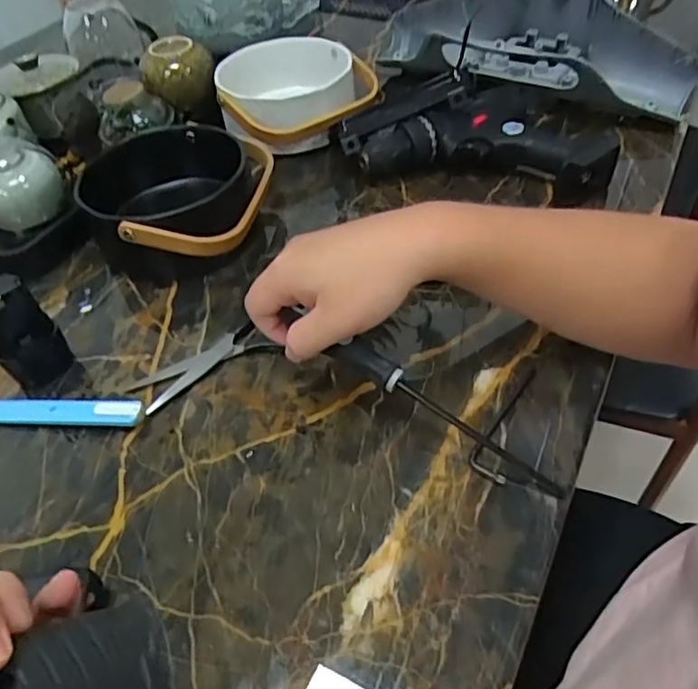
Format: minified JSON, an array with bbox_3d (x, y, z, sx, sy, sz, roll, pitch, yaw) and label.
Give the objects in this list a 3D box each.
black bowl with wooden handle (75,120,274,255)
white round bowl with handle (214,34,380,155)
[{"bbox_3d":[-0.156,-0.130,0.547,0.161,0.072,0.162,0,49,6],"label":"black bowl with wooden handle"},{"bbox_3d":[-0.056,-0.272,0.660,0.169,0.075,0.158,-8,48,0],"label":"white round bowl with handle"}]

